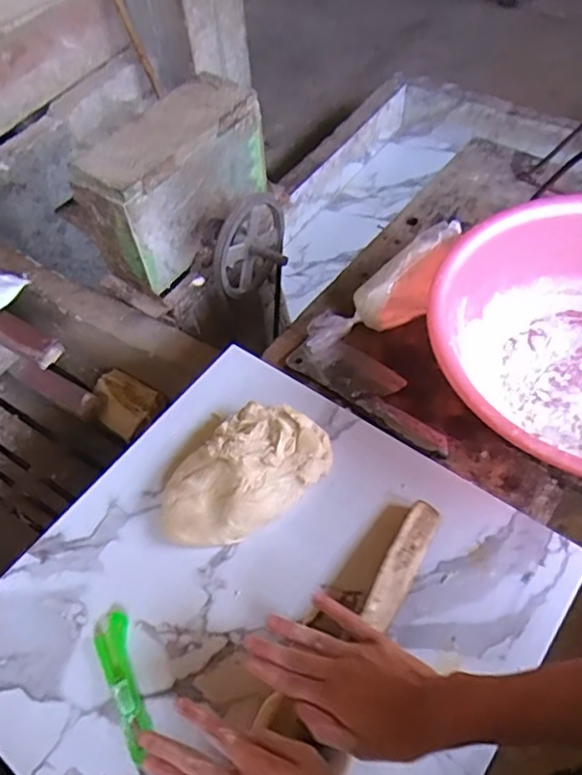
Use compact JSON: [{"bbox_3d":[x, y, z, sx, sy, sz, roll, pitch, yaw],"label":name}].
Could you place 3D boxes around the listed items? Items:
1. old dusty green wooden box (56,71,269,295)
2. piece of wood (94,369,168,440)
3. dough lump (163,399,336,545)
[{"bbox_3d":[-0.218,-0.393,1.121,0.179,0.219,0.359,34,62,24],"label":"old dusty green wooden box"},{"bbox_3d":[-0.338,0.029,1.220,0.149,0.026,0.113,27,60,21],"label":"piece of wood"},{"bbox_3d":[-0.056,0.095,0.679,0.203,0.049,0.125,-37,60,-21],"label":"dough lump"}]

